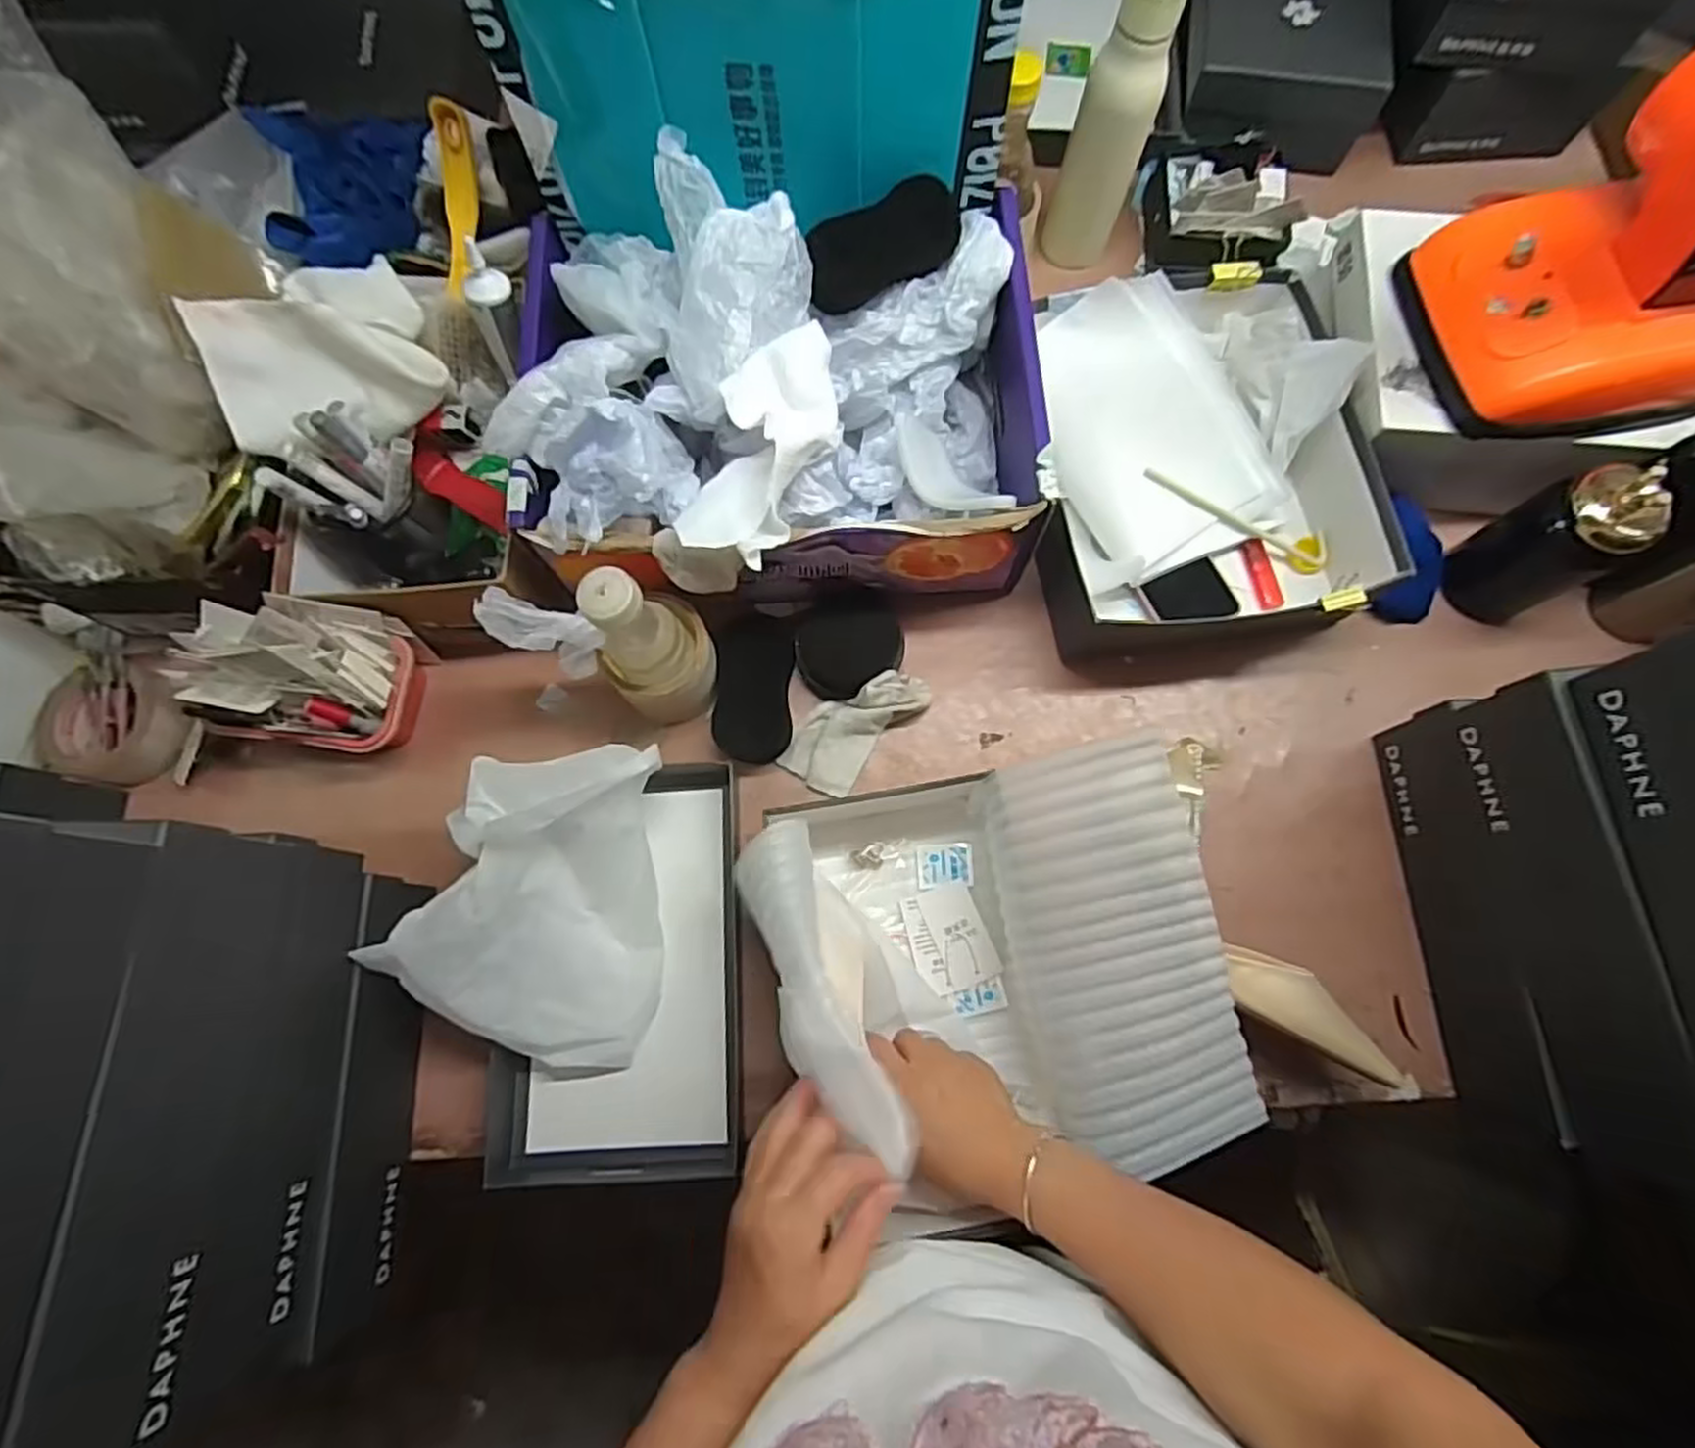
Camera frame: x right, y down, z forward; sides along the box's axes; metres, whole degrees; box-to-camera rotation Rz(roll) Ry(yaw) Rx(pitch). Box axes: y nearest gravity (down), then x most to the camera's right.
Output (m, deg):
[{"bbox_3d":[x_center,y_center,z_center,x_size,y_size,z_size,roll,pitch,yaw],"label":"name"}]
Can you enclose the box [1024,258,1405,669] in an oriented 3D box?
[{"bbox_3d":[0.296,-0.234,0.661,0.280,0.129,0.330,-1,75,1],"label":"box"}]

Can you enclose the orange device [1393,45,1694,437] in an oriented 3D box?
[{"bbox_3d":[0.555,-0.337,0.522,0.197,0.197,0.175,-8,75,-1],"label":"orange device"}]

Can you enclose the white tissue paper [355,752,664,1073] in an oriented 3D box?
[{"bbox_3d":[-0.206,0.128,0.575,0.194,0.040,0.221,34,76,-27],"label":"white tissue paper"}]

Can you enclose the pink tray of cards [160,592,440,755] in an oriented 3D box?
[{"bbox_3d":[-0.446,-0.035,0.629,0.164,0.118,0.104,3,75,2],"label":"pink tray of cards"}]

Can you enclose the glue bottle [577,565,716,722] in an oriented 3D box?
[{"bbox_3d":[-0.145,-0.054,0.593,0.086,0.186,0.073,-41,78,-9],"label":"glue bottle"}]

